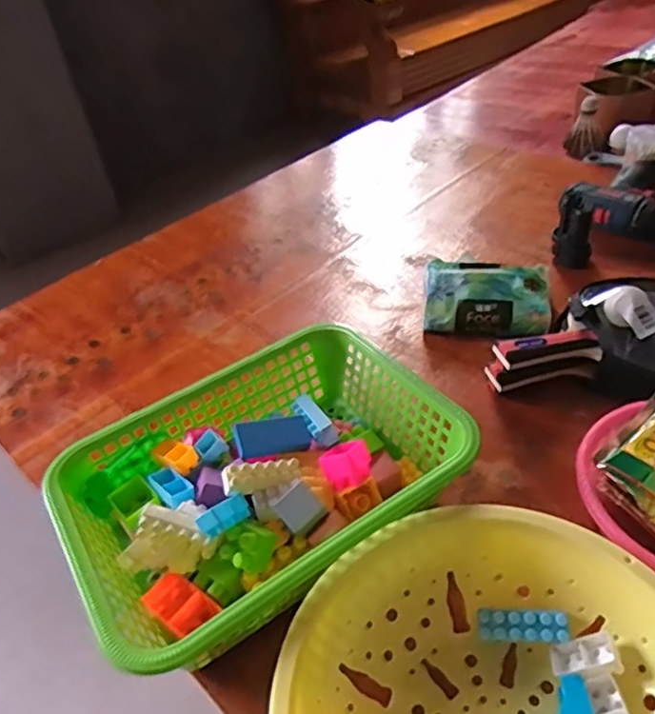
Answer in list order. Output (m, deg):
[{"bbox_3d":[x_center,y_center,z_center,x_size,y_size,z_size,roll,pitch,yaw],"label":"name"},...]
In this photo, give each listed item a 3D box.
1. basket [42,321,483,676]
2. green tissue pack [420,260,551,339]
[{"bbox_3d":[-0.049,0.105,0.494,0.288,0.087,0.216,-28,43,-23],"label":"basket"},{"bbox_3d":[0.176,-0.063,0.667,0.133,0.064,0.073,5,41,16],"label":"green tissue pack"}]

